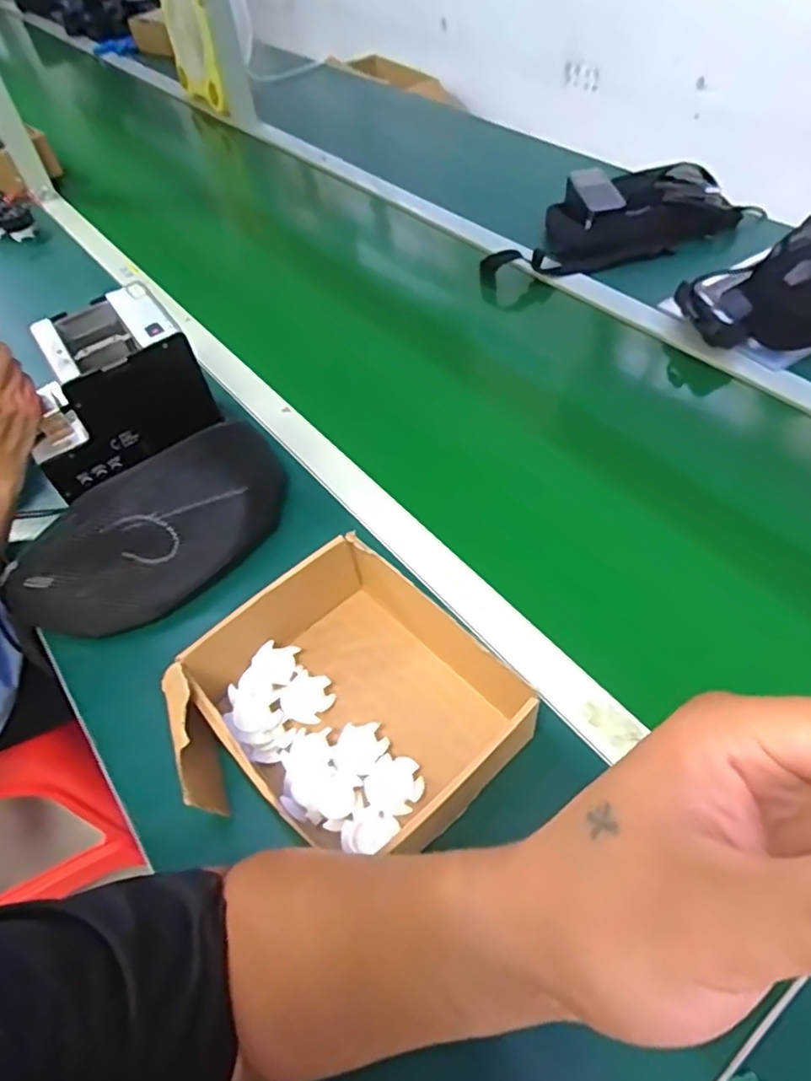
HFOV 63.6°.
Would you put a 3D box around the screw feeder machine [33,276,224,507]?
[{"bbox_3d":[-0.312,-0.158,0.671,0.175,0.114,0.135,-31,54,-18],"label":"screw feeder machine"}]

